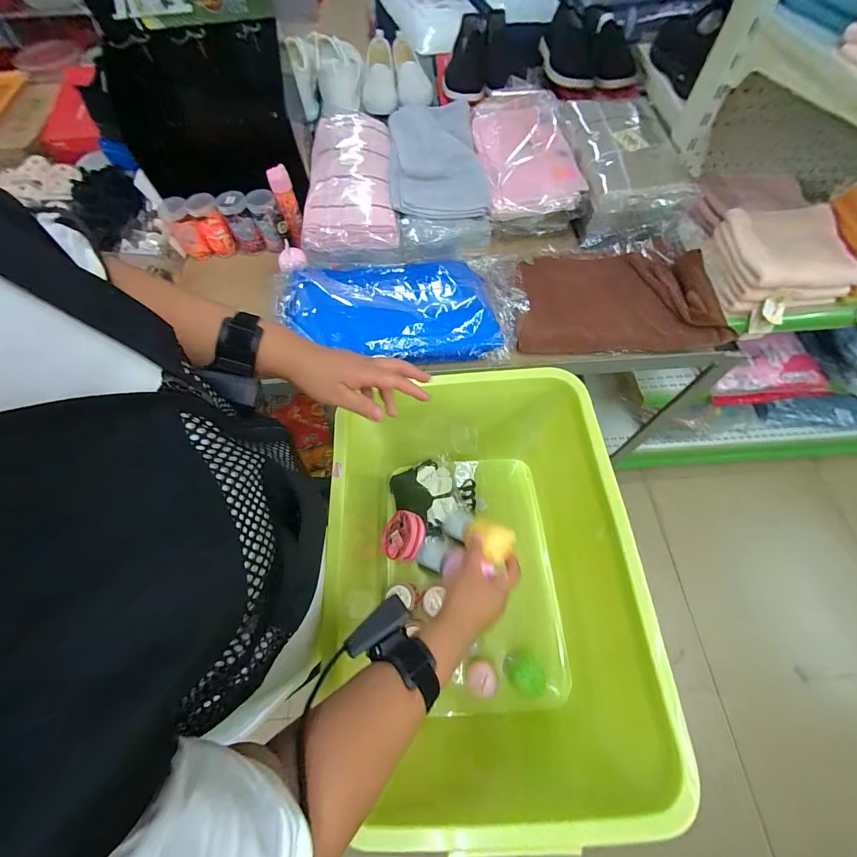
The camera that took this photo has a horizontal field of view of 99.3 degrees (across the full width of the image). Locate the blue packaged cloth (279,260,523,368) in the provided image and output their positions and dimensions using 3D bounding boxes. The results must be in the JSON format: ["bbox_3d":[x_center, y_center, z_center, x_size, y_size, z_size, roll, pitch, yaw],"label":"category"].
[{"bbox_3d":[-0.046,-0.223,0.639,0.415,0.067,0.232,-2,64,2],"label":"blue packaged cloth"}]

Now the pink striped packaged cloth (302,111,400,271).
[{"bbox_3d":[-0.154,-0.471,0.724,0.168,0.099,0.368,-6,64,0],"label":"pink striped packaged cloth"}]

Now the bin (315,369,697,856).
[{"bbox_3d":[0.053,0.236,0.624,0.414,0.370,0.544,-4,64,1],"label":"bin"}]

